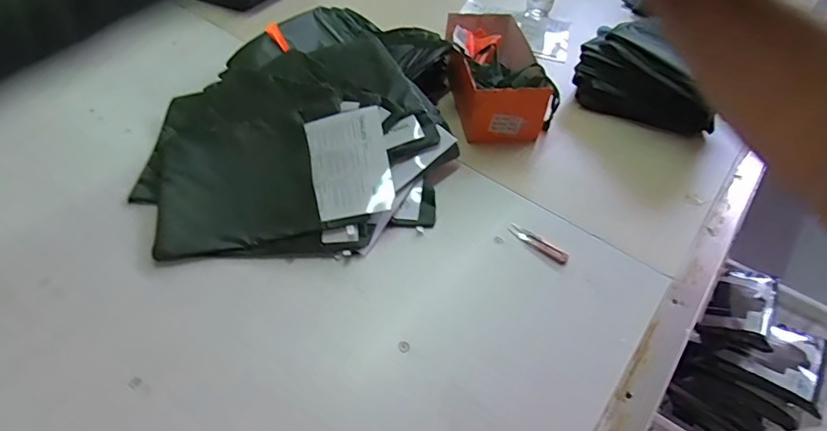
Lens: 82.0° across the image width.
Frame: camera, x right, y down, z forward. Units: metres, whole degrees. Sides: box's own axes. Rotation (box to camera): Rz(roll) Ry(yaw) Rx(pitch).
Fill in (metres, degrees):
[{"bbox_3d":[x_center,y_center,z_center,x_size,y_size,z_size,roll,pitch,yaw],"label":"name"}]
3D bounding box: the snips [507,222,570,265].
[{"bbox_3d":[0.202,0.045,0.772,0.105,0.009,0.025,31,52,20],"label":"snips"}]

